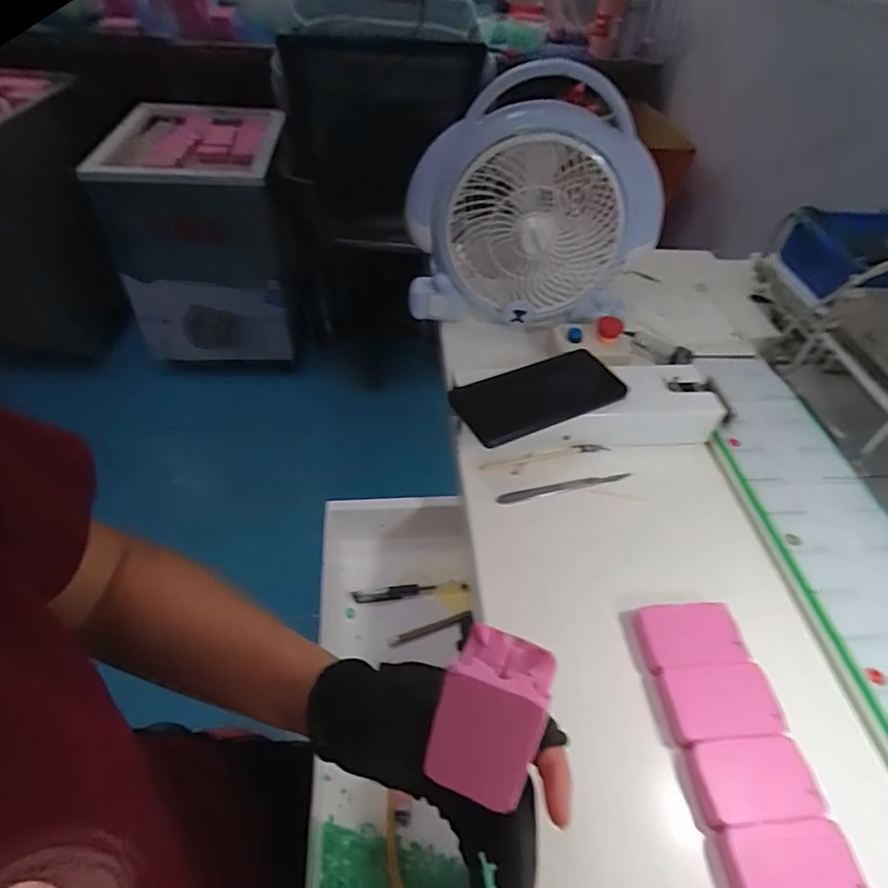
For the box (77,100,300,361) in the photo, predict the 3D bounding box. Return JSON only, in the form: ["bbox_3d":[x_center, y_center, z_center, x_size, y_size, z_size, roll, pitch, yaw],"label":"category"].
[{"bbox_3d":[-0.648,-0.587,1.540,0.393,0.513,0.596,-2,48,-9],"label":"box"}]

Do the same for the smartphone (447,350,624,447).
[{"bbox_3d":[0.088,-0.046,0.509,0.154,0.011,0.077,-22,50,-20],"label":"smartphone"}]

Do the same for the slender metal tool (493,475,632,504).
[{"bbox_3d":[0.110,0.039,0.498,0.129,0.004,0.012,-9,50,-15],"label":"slender metal tool"}]

